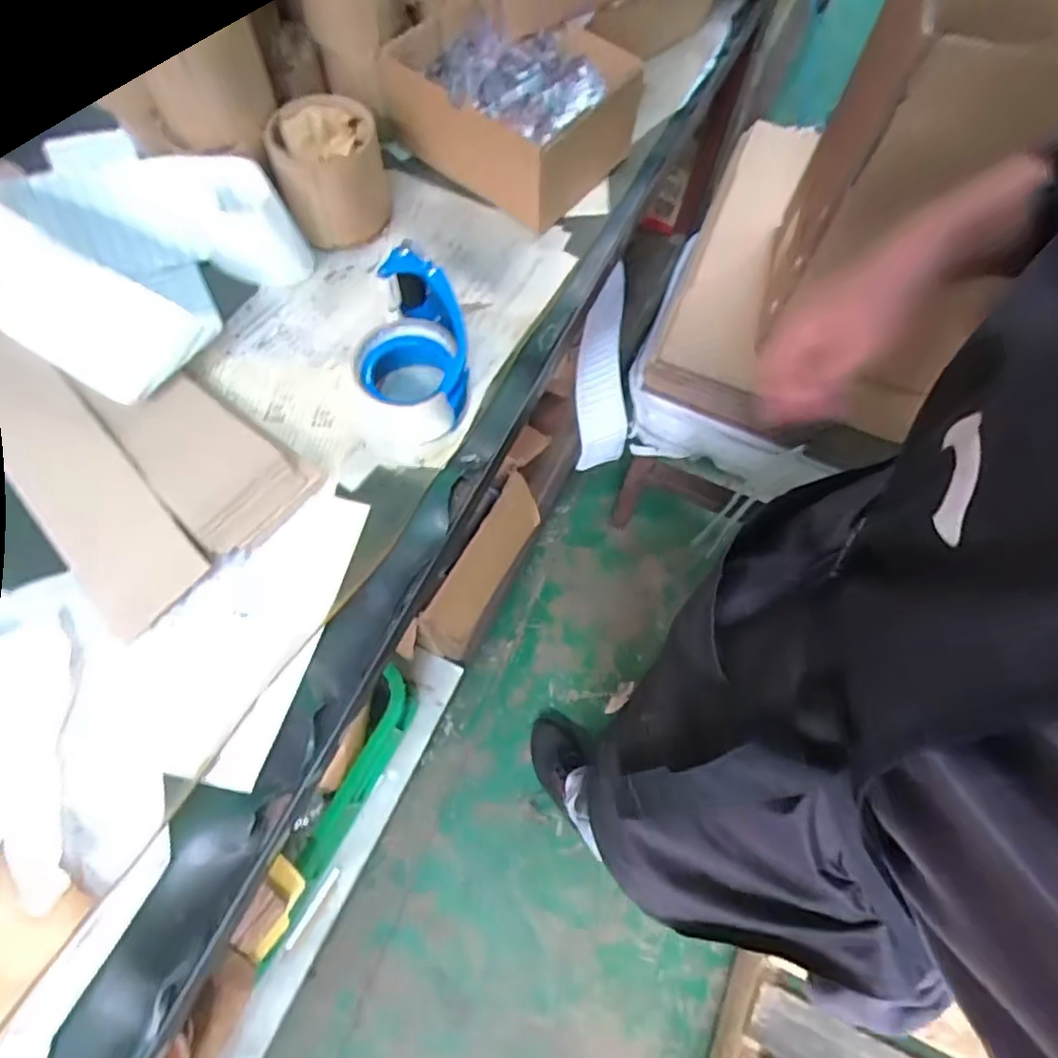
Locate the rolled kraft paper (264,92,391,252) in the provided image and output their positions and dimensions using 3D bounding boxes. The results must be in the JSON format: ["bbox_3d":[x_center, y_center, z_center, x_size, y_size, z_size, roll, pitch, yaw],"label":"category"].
[{"bbox_3d":[-0.181,-0.324,0.572,0.090,0.097,0.096,-16,69,-8],"label":"rolled kraft paper"}]

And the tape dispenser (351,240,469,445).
[{"bbox_3d":[-0.097,-0.146,0.515,0.087,0.069,0.150,-7,68,-4],"label":"tape dispenser"}]

